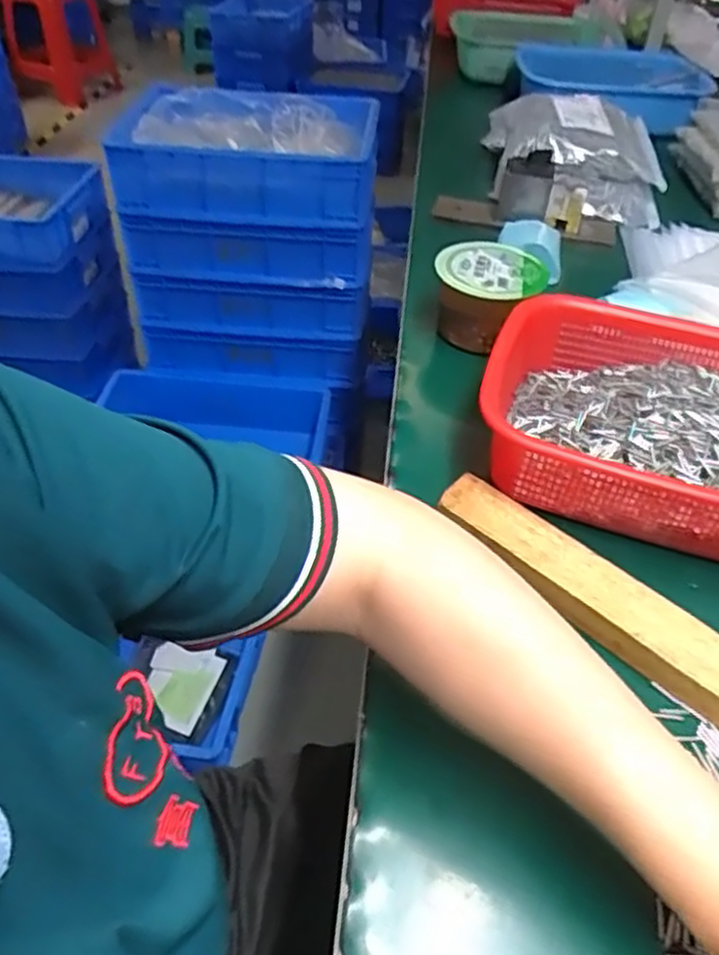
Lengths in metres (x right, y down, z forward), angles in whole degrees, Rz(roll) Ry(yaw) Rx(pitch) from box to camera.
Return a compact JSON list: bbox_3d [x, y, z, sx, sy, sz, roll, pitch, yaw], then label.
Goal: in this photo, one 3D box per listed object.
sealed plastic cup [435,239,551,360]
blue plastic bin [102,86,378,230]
[{"bbox_3d":[0.117,-0.167,0.666,0.098,0.062,0.100,1,43,-1],"label":"sealed plastic cup"},{"bbox_3d":[-0.181,-0.542,1.206,0.413,0.119,0.278,2,43,1],"label":"blue plastic bin"}]

